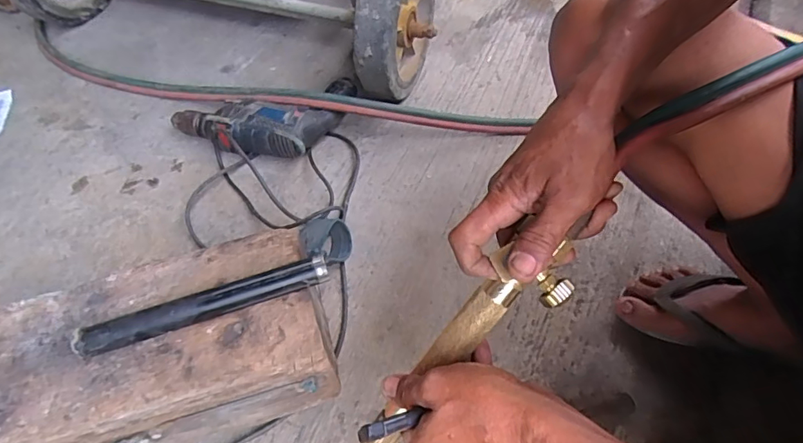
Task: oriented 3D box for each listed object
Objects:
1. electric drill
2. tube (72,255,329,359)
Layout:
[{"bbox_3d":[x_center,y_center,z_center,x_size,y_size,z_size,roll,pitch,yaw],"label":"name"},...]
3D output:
[{"bbox_3d":[-0.228,-0.183,0.792,0.279,0.070,0.176,11,58,10],"label":"electric drill"},{"bbox_3d":[-0.182,0.081,0.454,0.228,0.030,0.024,-18,57,-8],"label":"tube"}]

